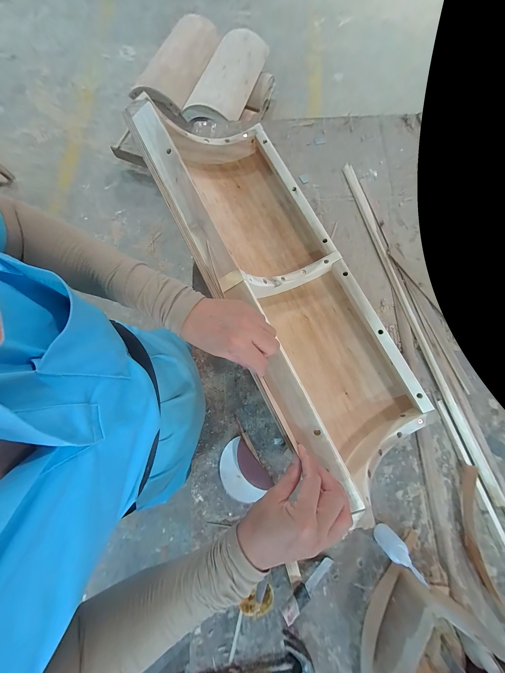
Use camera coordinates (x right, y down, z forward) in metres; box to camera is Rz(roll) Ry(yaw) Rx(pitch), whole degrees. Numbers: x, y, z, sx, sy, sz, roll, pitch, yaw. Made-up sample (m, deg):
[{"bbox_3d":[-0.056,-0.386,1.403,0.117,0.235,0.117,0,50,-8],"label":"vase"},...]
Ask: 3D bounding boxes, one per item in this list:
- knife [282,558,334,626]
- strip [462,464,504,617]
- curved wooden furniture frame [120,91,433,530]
[{"bbox_3d":[0.095,0.421,0.369,0.109,0.012,0.023,-22,80,-30],"label":"knife"},{"bbox_3d":[0.415,0.380,0.392,0.049,0.018,0.272,-8,80,-3],"label":"strip"},{"bbox_3d":[0.060,-0.108,0.396,0.259,0.164,0.687,-27,82,-6],"label":"curved wooden furniture frame"}]

